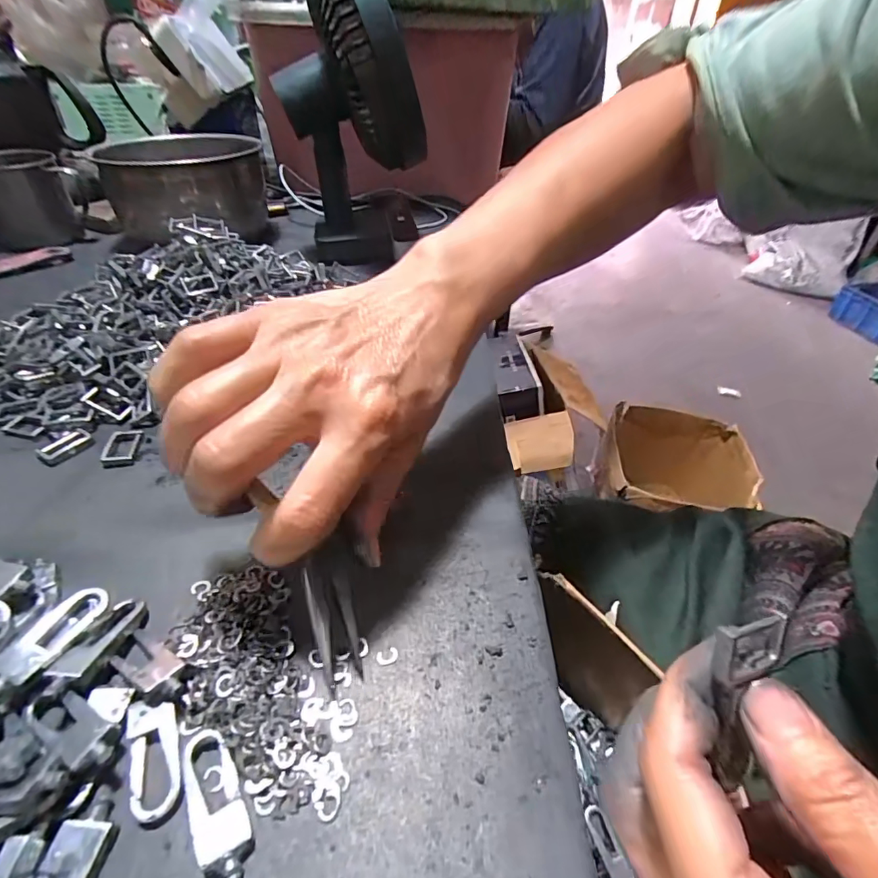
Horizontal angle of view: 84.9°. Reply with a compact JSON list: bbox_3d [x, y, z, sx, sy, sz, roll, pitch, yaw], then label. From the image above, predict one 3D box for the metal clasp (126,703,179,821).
[{"bbox_3d":[-0.095,0.104,0.159,0.015,0.004,0.036,-16,44,-20],"label":"metal clasp"}]

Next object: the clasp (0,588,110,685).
[{"bbox_3d":[-0.144,0.071,0.180,0.015,0.004,0.037,26,38,4],"label":"clasp"}]

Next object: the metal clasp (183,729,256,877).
[{"bbox_3d":[-0.070,0.114,0.150,0.015,0.005,0.045,-20,45,-24],"label":"metal clasp"}]

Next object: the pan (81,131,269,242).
[{"bbox_3d":[-0.267,-0.269,0.517,0.152,0.079,0.155,-8,42,-11],"label":"pan"}]

